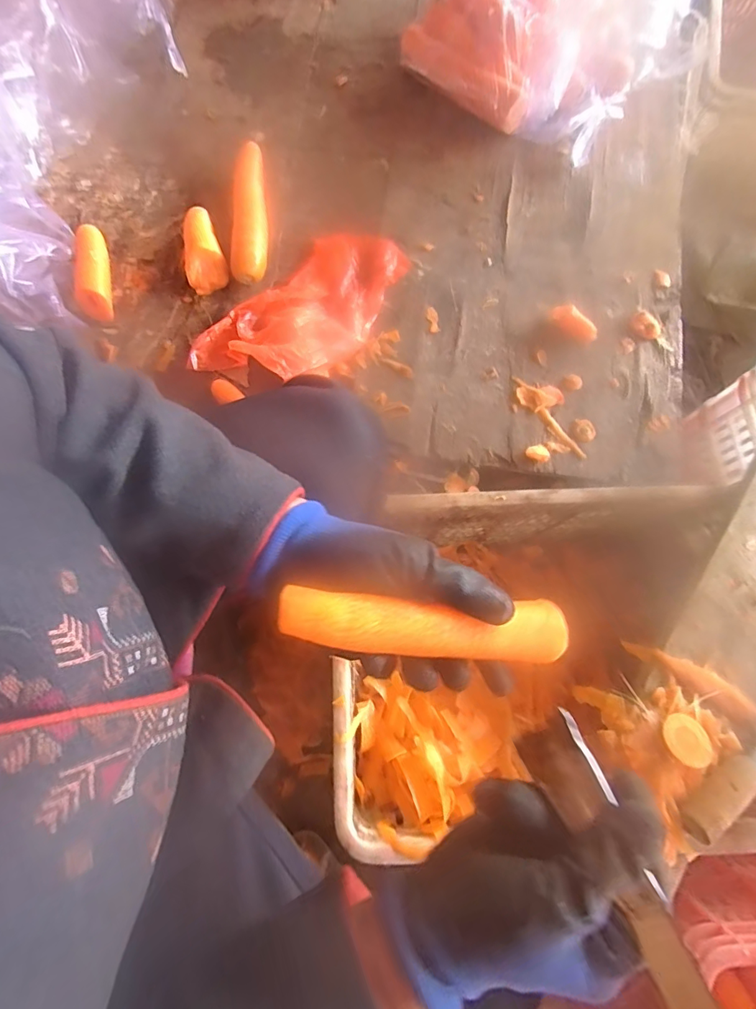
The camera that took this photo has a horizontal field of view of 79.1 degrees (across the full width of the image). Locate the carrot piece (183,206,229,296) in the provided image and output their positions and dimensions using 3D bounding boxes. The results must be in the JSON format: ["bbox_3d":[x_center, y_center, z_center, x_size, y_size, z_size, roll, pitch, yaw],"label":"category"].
[{"bbox_3d":[-0.214,-0.307,0.551,0.047,0.035,0.103,-20,76,-6],"label":"carrot piece"}]

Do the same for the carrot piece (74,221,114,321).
[{"bbox_3d":[-0.342,-0.283,0.553,0.037,0.032,0.116,-8,75,-3],"label":"carrot piece"}]

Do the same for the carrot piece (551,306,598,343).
[{"bbox_3d":[0.235,-0.217,0.547,0.059,0.015,0.026,42,78,9],"label":"carrot piece"}]

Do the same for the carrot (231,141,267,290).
[{"bbox_3d":[-0.158,-0.368,0.568,0.044,0.048,0.199,-3,75,-2],"label":"carrot"}]

